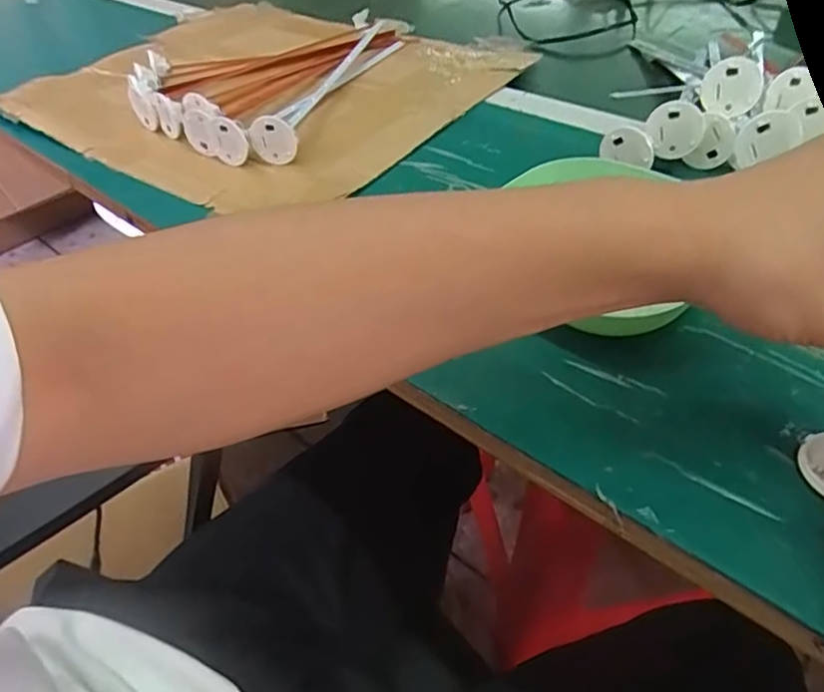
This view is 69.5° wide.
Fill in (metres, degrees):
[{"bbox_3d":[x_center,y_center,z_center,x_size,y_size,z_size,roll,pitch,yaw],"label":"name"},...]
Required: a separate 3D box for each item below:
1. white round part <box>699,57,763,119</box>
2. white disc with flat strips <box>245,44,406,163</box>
[{"bbox_3d":[0.228,-0.185,0.424,0.039,0.038,0.005,12,20,2],"label":"white round part"},{"bbox_3d":[-0.067,-0.256,0.565,0.032,0.032,0.285,11,46,16],"label":"white disc with flat strips"}]

